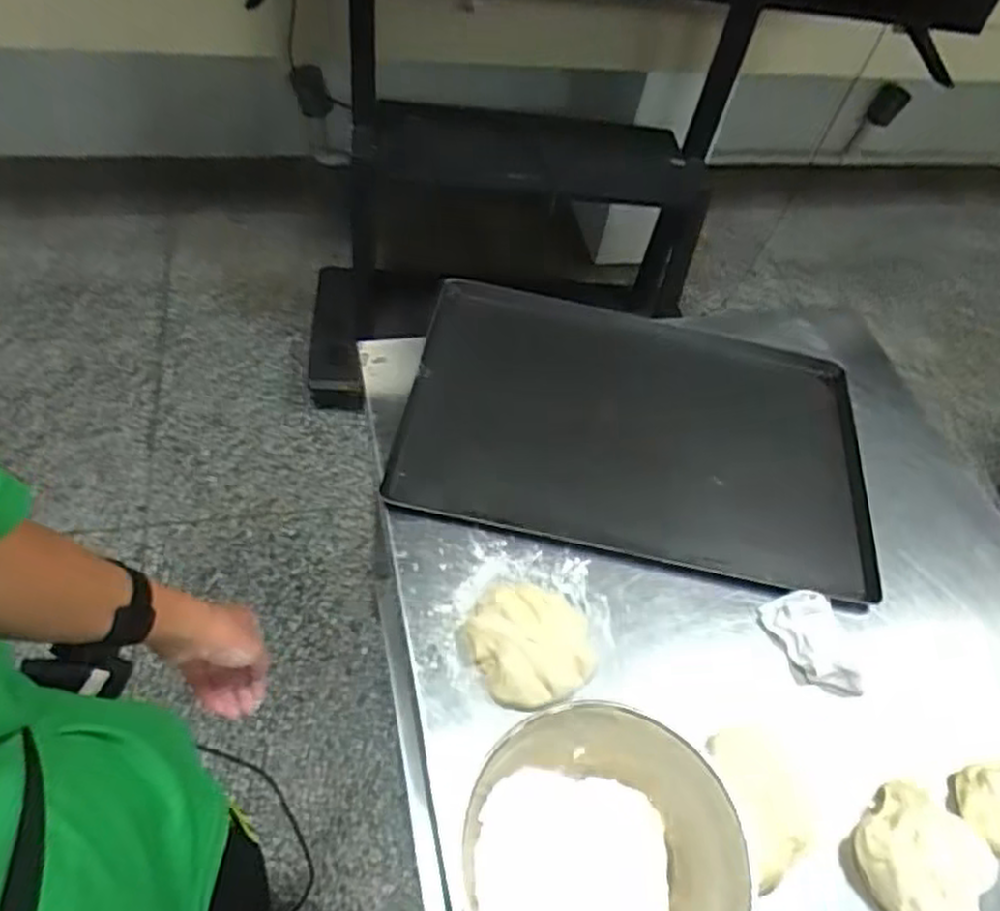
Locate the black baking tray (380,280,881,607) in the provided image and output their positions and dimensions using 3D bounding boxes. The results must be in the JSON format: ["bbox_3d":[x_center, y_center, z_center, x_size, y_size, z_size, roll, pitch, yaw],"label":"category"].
[{"bbox_3d":[0.185,-0.040,0.993,0.613,0.035,0.408,12,53,0],"label":"black baking tray"}]

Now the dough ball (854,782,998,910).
[{"bbox_3d":[0.399,0.378,0.691,0.112,0.055,0.116,4,54,-6],"label":"dough ball"}]

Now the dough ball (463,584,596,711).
[{"bbox_3d":[0.038,0.195,0.774,0.131,0.039,0.126,4,54,-6],"label":"dough ball"}]

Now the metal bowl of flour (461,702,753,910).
[{"bbox_3d":[0.073,0.345,0.638,0.199,0.165,0.197,15,53,2],"label":"metal bowl of flour"}]

